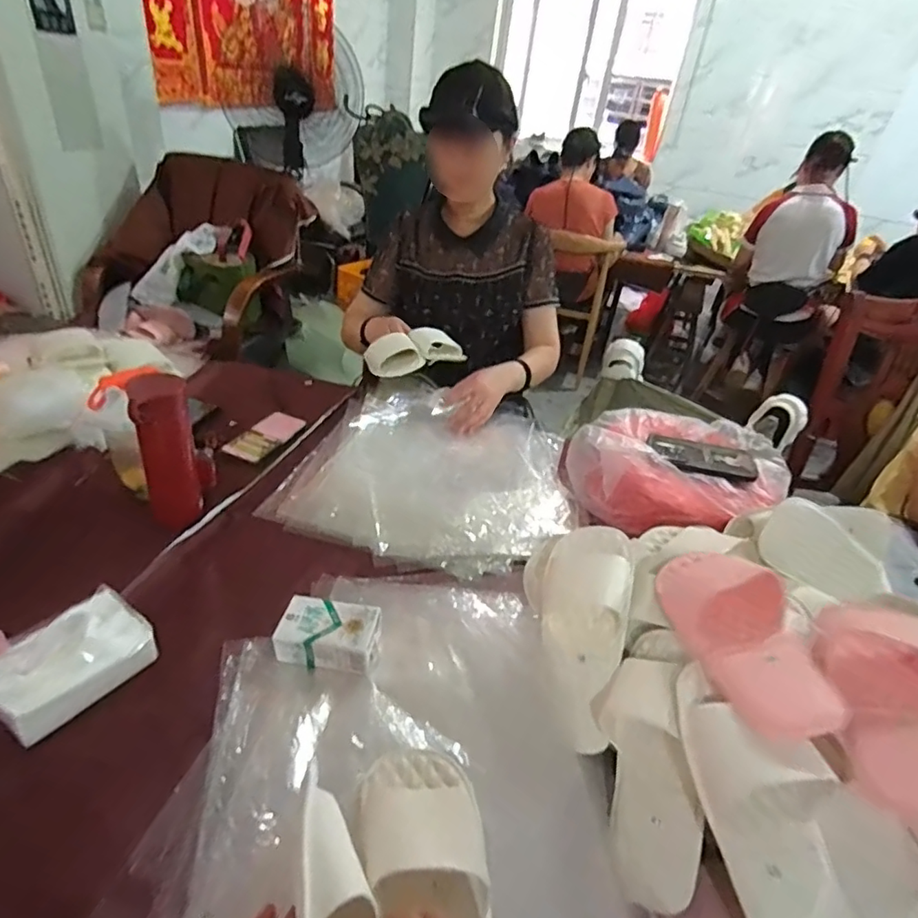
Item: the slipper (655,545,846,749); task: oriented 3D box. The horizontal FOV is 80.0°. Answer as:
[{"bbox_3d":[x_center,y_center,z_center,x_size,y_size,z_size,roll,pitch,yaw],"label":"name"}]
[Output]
[{"bbox_3d":[0.273,0.161,0.535,0.083,0.070,0.227,-6,39,-9],"label":"slipper"}]

